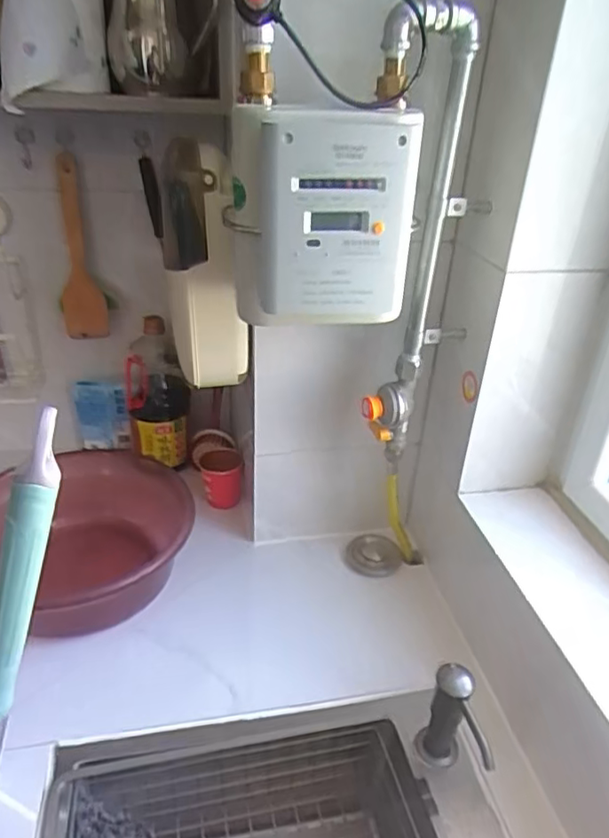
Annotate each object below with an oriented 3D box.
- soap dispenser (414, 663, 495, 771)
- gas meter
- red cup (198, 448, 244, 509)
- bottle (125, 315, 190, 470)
[{"bbox_3d":[0.150,0.328,0.611,0.042,0.123,0.095,0,30,-6],"label":"soap dispenser"},{"bbox_3d":[0.014,-0.193,0.582,0.150,0.183,0.119,-6,32,-15],"label":"gas meter"},{"bbox_3d":[-0.137,0.102,1.003,0.064,0.086,0.067,2,30,-1],"label":"red cup"},{"bbox_3d":[-0.252,-0.039,1.040,0.101,0.229,0.105,-7,32,-16],"label":"bottle"}]

